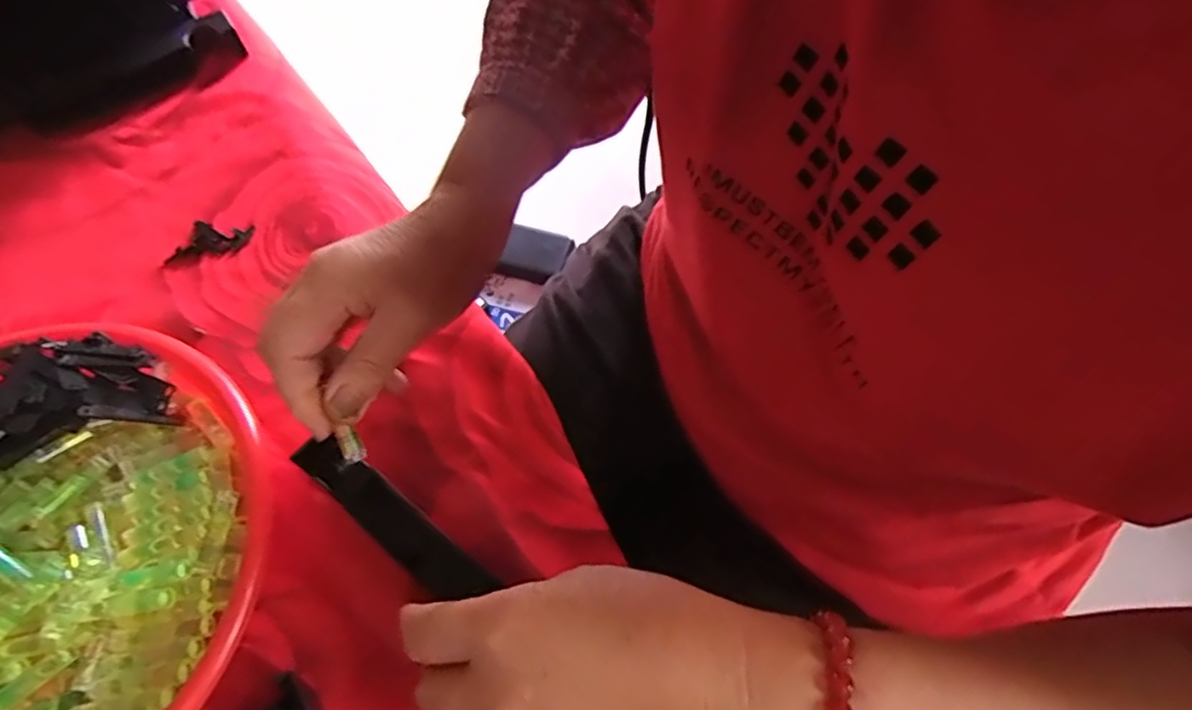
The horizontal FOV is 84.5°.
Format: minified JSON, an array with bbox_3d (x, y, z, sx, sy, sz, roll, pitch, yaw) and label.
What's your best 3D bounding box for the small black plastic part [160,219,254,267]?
[{"bbox_3d":[-0.244,-0.069,0.415,0.044,0.004,0.035,7,62,3],"label":"small black plastic part"}]

